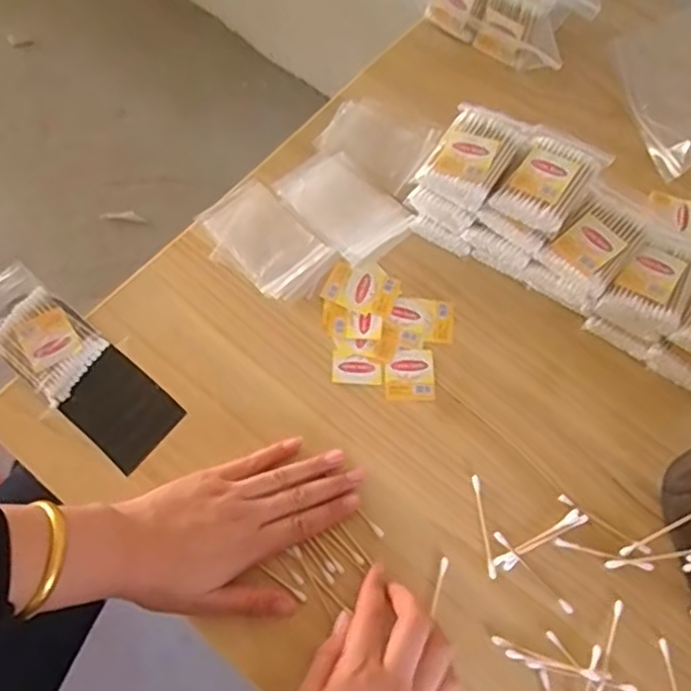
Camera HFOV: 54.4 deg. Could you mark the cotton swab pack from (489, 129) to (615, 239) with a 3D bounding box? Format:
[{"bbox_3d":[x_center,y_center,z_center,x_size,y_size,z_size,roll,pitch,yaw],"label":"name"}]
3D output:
[{"bbox_3d":[0.160,-0.130,0.525,0.058,0.020,0.086,36,68,11],"label":"cotton swab pack"}]

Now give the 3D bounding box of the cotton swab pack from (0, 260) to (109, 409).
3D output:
[{"bbox_3d":[-0.241,-0.010,0.523,0.108,0.019,0.063,39,69,12],"label":"cotton swab pack"}]

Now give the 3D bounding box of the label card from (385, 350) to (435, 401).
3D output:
[{"bbox_3d":[0.051,0.024,0.537,0.039,0.004,0.041,1,66,-4],"label":"label card"}]

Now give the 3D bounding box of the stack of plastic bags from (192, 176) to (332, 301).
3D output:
[{"bbox_3d":[-0.069,-0.088,0.571,0.074,0.004,0.118,-40,75,-19],"label":"stack of plastic bags"}]

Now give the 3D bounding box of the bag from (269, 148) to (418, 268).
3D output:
[{"bbox_3d":[-0.001,-0.121,0.582,0.073,0.007,0.113,-38,74,-19],"label":"bag"}]

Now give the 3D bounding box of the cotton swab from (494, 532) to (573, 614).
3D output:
[{"bbox_3d":[0.131,0.158,0.471,0.005,0.004,0.071,-40,75,-19],"label":"cotton swab"}]

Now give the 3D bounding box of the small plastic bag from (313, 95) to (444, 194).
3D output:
[{"bbox_3d":[0.031,-0.190,0.626,0.098,0.014,0.078,33,72,13],"label":"small plastic bag"}]

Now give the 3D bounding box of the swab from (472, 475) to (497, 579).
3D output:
[{"bbox_3d":[0.100,0.129,0.483,0.006,0.004,0.072,-3,67,-6],"label":"swab"}]

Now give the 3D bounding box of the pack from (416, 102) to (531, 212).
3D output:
[{"bbox_3d":[0.103,-0.151,0.534,0.059,0.021,0.082,34,68,10],"label":"pack"}]

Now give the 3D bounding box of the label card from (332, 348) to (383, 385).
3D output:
[{"bbox_3d":[0.010,0.018,0.538,0.039,0.004,0.026,5,66,-2],"label":"label card"}]

